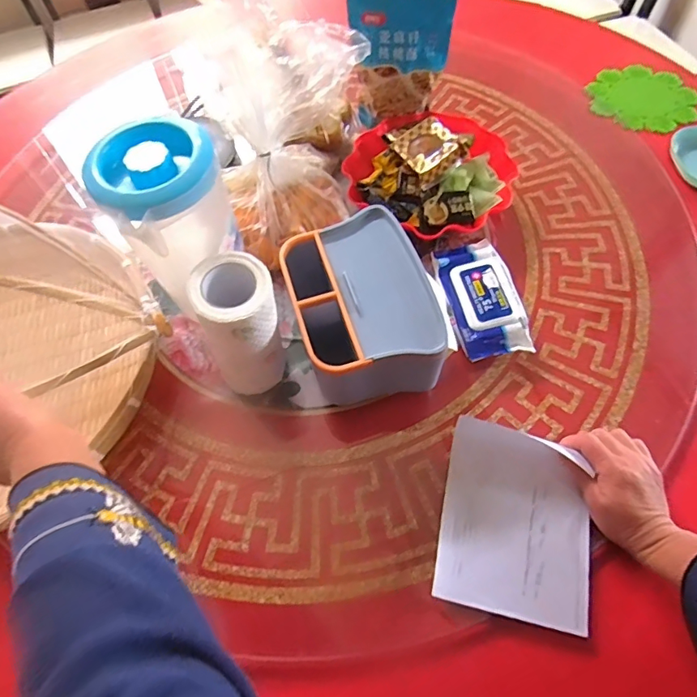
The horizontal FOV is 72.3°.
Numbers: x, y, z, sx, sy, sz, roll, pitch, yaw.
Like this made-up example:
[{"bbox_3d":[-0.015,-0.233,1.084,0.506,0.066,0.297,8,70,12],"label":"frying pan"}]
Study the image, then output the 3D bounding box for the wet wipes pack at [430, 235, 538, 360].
[{"bbox_3d":[0.164,-0.061,0.607,0.091,0.046,0.165,-10,64,0],"label":"wet wipes pack"}]

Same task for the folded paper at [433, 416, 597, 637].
[{"bbox_3d":[0.174,0.174,0.481,0.148,0.044,0.170,11,62,7],"label":"folded paper"}]

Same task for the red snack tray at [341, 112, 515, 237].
[{"bbox_3d":[0.112,-0.253,0.683,0.226,0.090,0.233,3,64,6],"label":"red snack tray"}]

